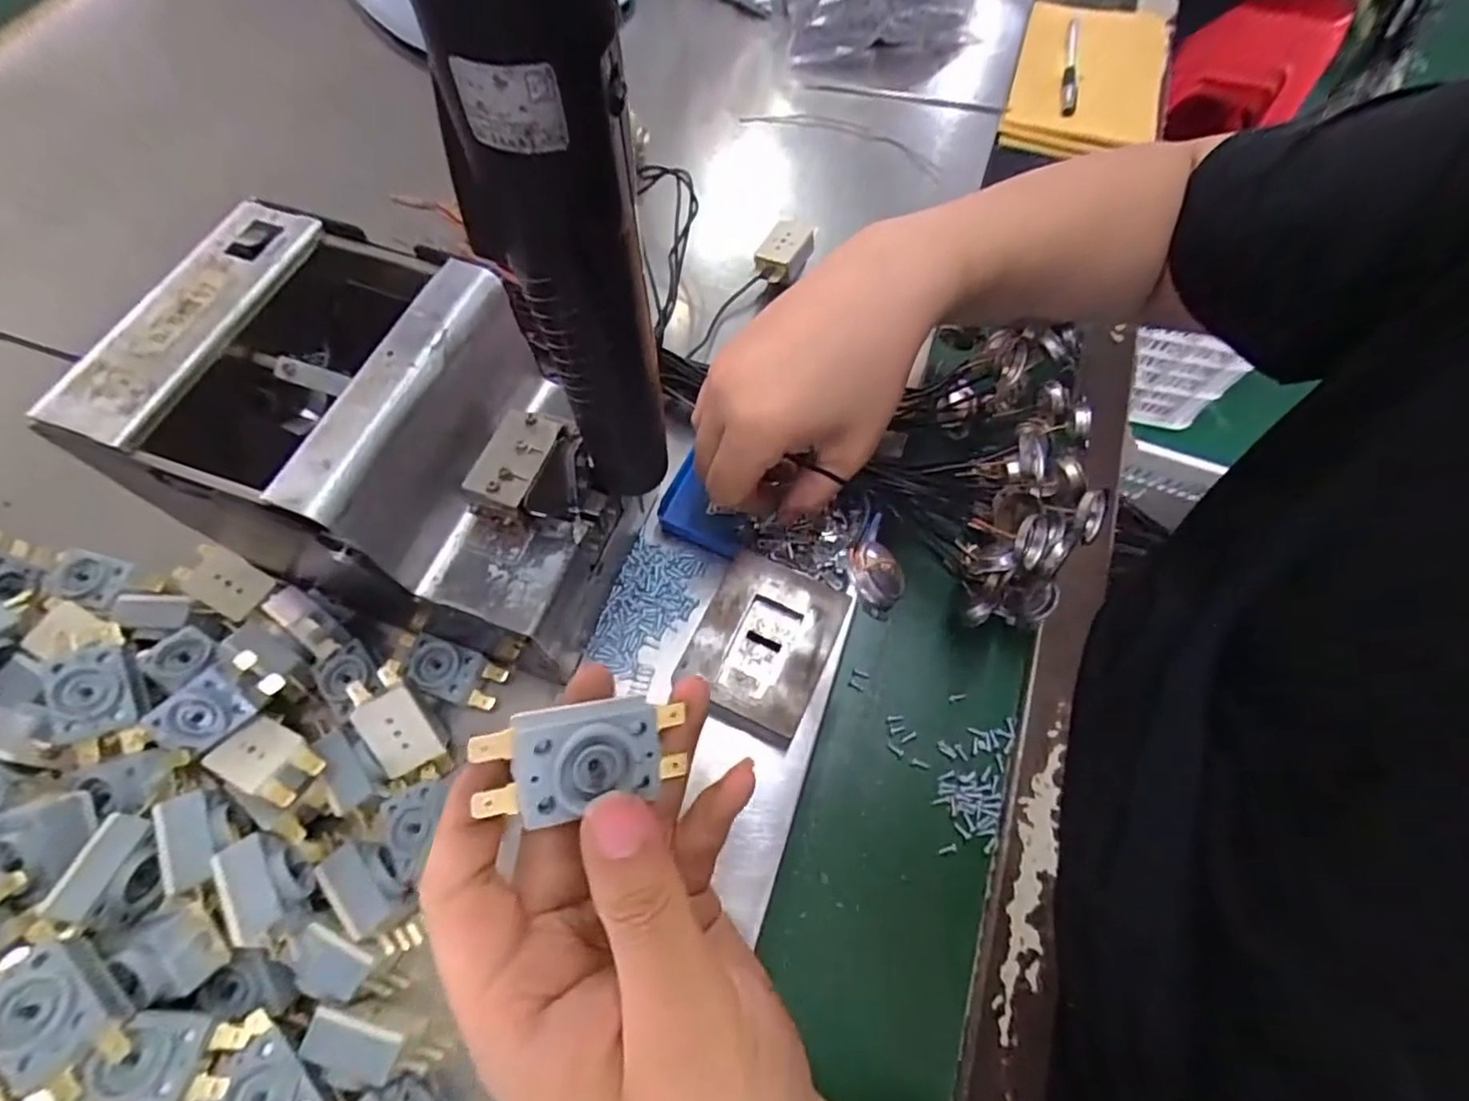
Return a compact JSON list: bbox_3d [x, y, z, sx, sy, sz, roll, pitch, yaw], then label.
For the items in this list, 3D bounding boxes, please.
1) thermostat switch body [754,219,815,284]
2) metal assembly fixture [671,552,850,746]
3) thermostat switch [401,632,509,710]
[{"bbox_3d":[0.035,-0.201,0.424,0.030,0.015,0.048,26,68,9],"label":"thermostat switch body"},{"bbox_3d":[0.013,0.050,0.328,0.064,0.033,0.085,24,67,8],"label":"metal assembly fixture"},{"bbox_3d":[-0.146,0.060,0.320,0.057,0.015,0.026,19,67,6],"label":"thermostat switch"}]

